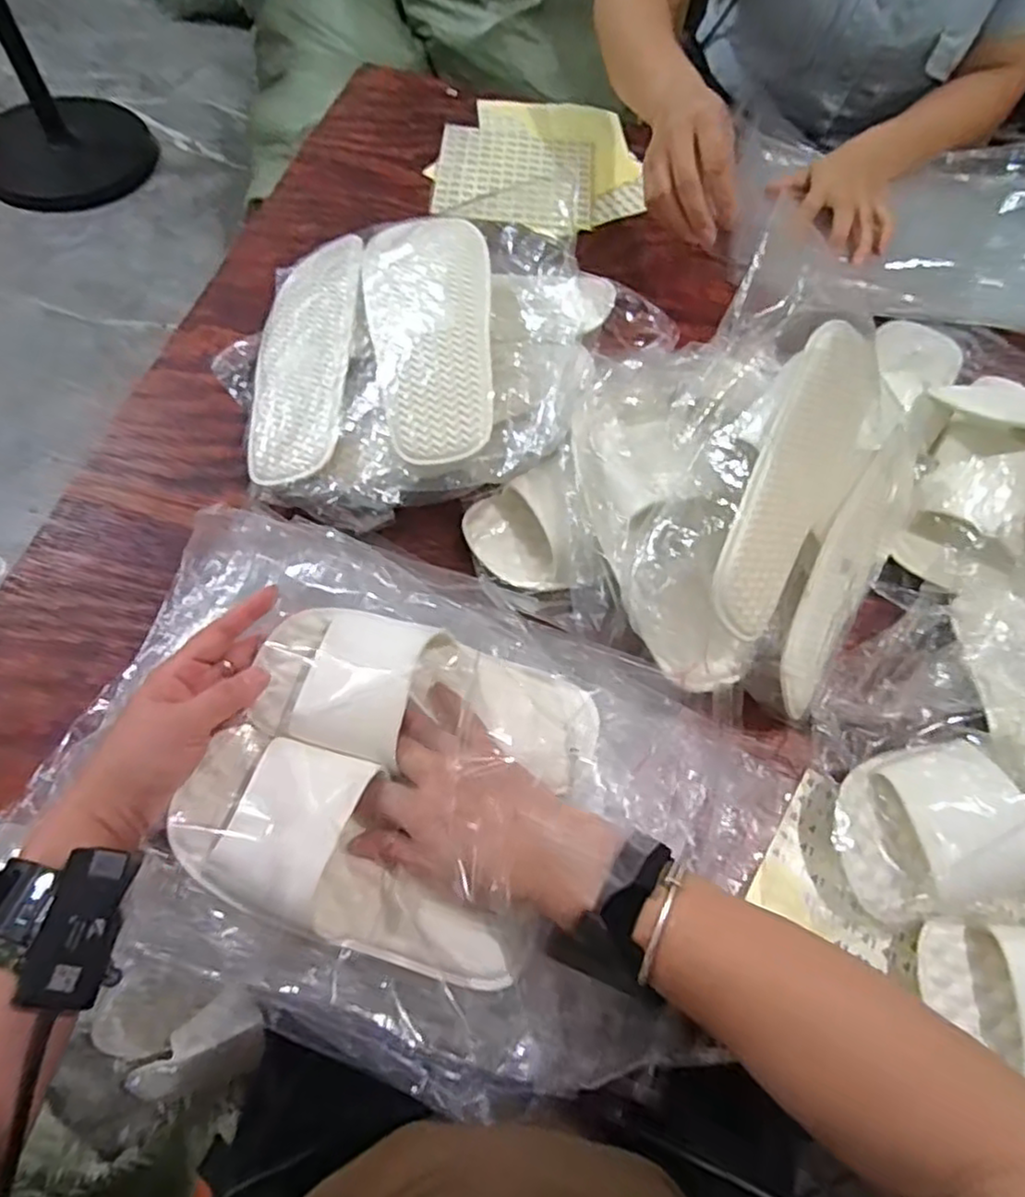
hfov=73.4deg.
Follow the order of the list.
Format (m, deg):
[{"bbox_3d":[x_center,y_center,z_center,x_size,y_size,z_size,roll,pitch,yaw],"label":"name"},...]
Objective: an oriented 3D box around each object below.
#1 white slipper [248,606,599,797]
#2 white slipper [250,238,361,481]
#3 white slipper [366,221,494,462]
[{"bbox_3d":[-0.051,0.063,0.440,0.217,0.066,0.090,14,61,-4],"label":"white slipper"},{"bbox_3d":[-0.161,-0.187,0.563,0.094,0.045,0.229,-5,68,22],"label":"white slipper"},{"bbox_3d":[-0.063,-0.205,0.524,0.090,0.049,0.216,-3,64,-7],"label":"white slipper"}]

